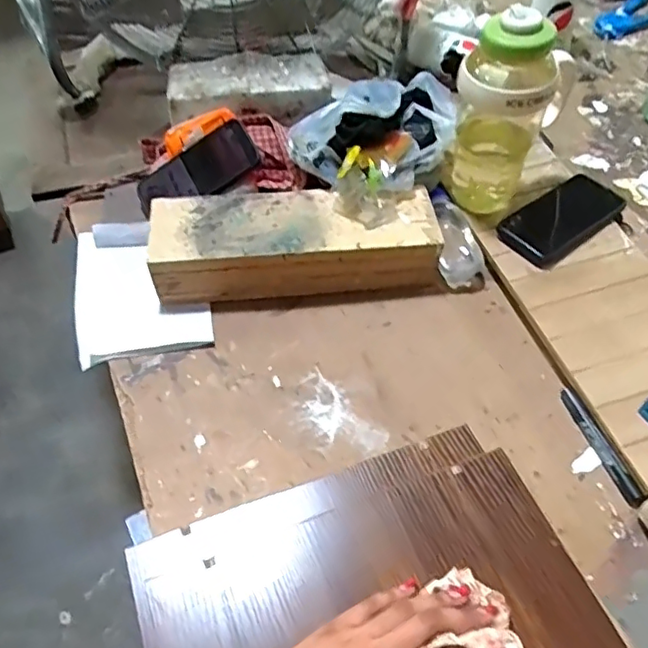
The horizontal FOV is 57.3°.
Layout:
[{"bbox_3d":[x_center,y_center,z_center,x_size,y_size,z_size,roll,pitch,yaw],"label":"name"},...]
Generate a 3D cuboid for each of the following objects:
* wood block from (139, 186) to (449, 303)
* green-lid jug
[{"bbox_3d":[-0.036,-0.095,0.734,0.356,0.069,0.133,-1,54,2],"label":"wood block"},{"bbox_3d":[0.216,-0.239,0.721,0.112,0.265,0.099,16,57,14],"label":"green-lid jug"}]

